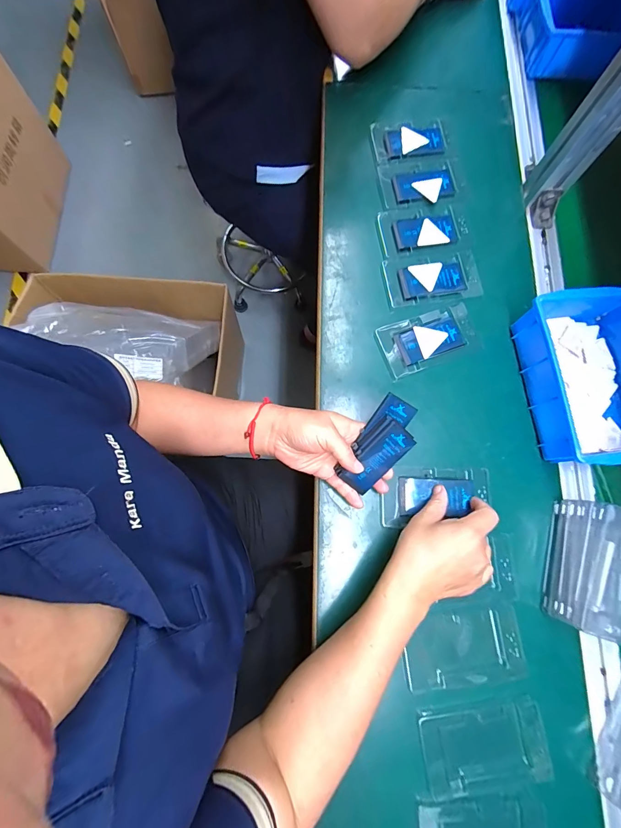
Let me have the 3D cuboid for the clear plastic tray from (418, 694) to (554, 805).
[{"bbox_3d":[0.180,0.344,0.362,0.126,0.009,0.077,-8,78,0],"label":"clear plastic tray"}]

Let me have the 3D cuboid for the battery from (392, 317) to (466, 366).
[{"bbox_3d":[0.156,-0.097,0.456,0.084,0.006,0.043,-20,79,-3],"label":"battery"}]

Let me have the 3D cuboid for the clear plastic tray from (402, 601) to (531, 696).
[{"bbox_3d":[0.166,0.254,0.384,0.127,0.013,0.075,-10,78,-1],"label":"clear plastic tray"}]

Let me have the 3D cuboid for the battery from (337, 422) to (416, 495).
[{"bbox_3d":[0.075,0.051,0.386,0.045,0.007,0.083,39,98,-25],"label":"battery"}]

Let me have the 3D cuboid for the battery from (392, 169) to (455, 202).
[{"bbox_3d":[0.164,-0.330,0.502,0.087,0.004,0.044,-11,78,-1],"label":"battery"}]

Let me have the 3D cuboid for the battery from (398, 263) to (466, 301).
[{"bbox_3d":[0.165,-0.181,0.476,0.086,0.004,0.043,-9,78,0],"label":"battery"}]

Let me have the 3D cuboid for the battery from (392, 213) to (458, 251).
[{"bbox_3d":[0.160,-0.254,0.489,0.085,0.004,0.046,-9,78,0],"label":"battery"}]

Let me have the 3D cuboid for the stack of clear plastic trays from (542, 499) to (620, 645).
[{"bbox_3d":[0.312,0.163,0.369,0.089,0.058,0.131,16,79,5],"label":"stack of clear plastic trays"}]

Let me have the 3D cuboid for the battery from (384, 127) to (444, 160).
[{"bbox_3d":[0.154,-0.402,0.518,0.084,0.006,0.048,-7,78,0],"label":"battery"}]

